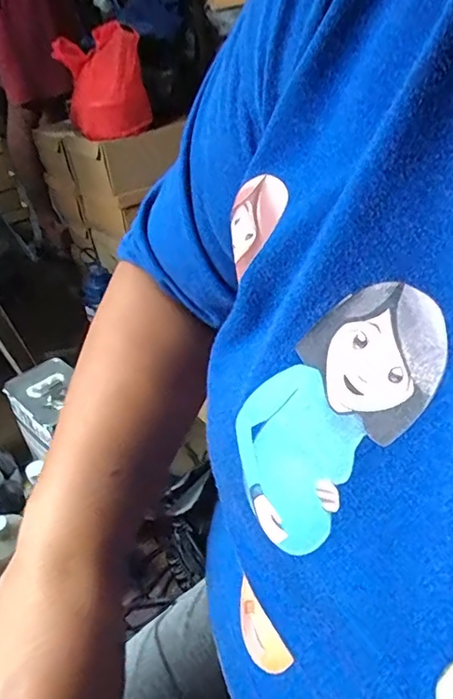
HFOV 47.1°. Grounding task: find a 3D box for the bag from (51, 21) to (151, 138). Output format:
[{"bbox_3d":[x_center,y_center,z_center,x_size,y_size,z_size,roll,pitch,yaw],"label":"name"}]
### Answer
[{"bbox_3d":[-0.232,-0.504,0.986,0.156,0.169,0.119,-11,37,-9],"label":"bag"}]

